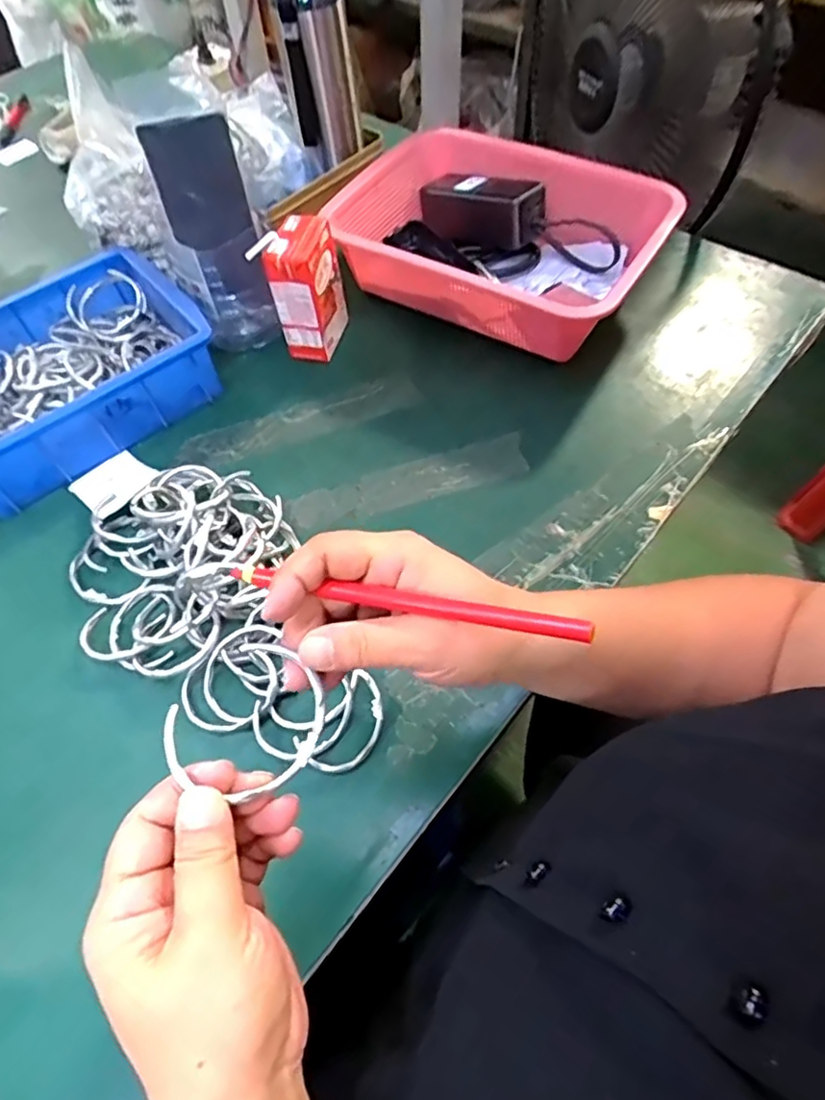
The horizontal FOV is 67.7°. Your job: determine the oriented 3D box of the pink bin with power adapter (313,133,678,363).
[{"bbox_3d":[0.085,-0.306,0.609,0.294,0.105,0.224,29,63,19],"label":"pink bin with power adapter"}]

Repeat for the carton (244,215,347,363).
[{"bbox_3d":[-0.097,-0.238,0.568,0.045,0.120,0.067,14,59,11],"label":"carton"}]

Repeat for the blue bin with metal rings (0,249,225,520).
[{"bbox_3d":[-0.312,-0.155,0.548,0.238,0.068,0.167,-36,63,-19],"label":"blue bin with metal rings"}]

